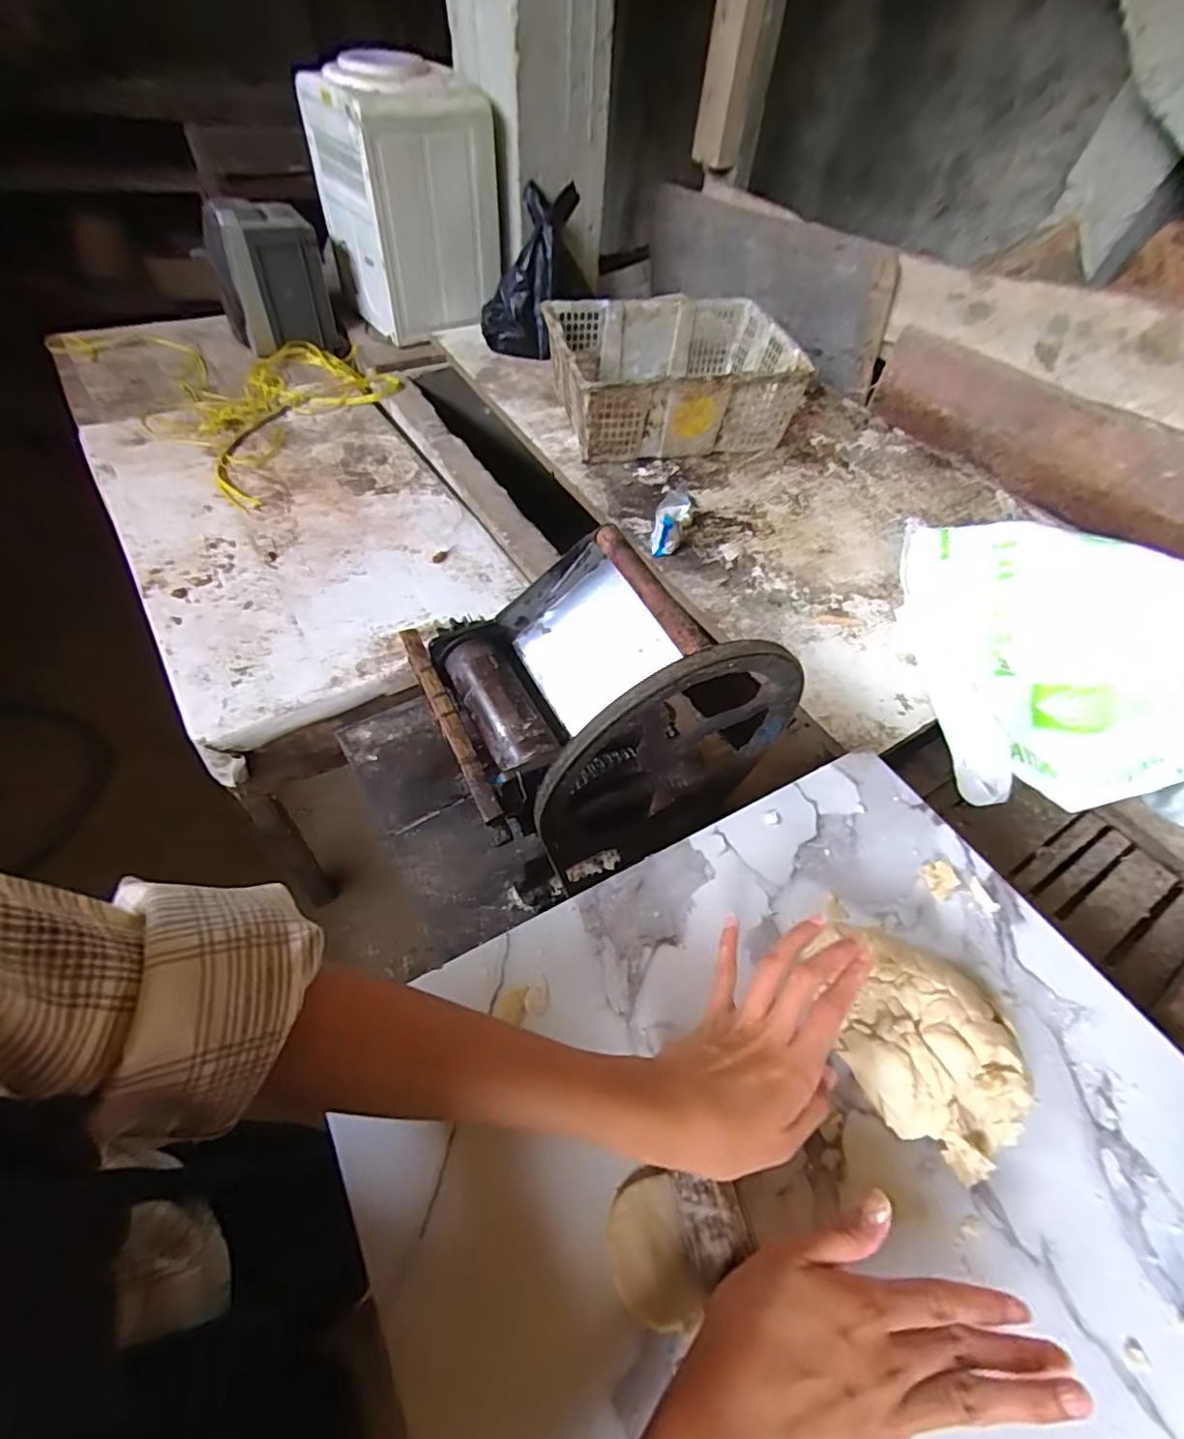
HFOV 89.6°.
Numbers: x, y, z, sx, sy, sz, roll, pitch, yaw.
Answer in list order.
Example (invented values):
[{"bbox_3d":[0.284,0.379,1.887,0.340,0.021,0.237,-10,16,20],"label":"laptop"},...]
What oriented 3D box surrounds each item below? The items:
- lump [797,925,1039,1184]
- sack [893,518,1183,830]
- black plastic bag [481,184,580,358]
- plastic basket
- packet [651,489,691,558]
[{"bbox_3d":[0.199,0.199,0.367,0.105,0.057,0.134,-2,52,-7],"label":"lump"},{"bbox_3d":[0.727,-0.030,0.760,0.655,0.198,0.399,21,55,9],"label":"sack"},{"bbox_3d":[-0.141,-1.012,1.348,0.165,0.345,0.118,24,16,13],"label":"black plastic bag"},{"bbox_3d":[0.157,-0.709,1.245,0.473,0.174,0.347,-9,55,-12],"label":"plastic basket"},{"bbox_3d":[0.139,-0.342,1.039,0.059,0.060,0.134,12,54,3],"label":"packet"}]

